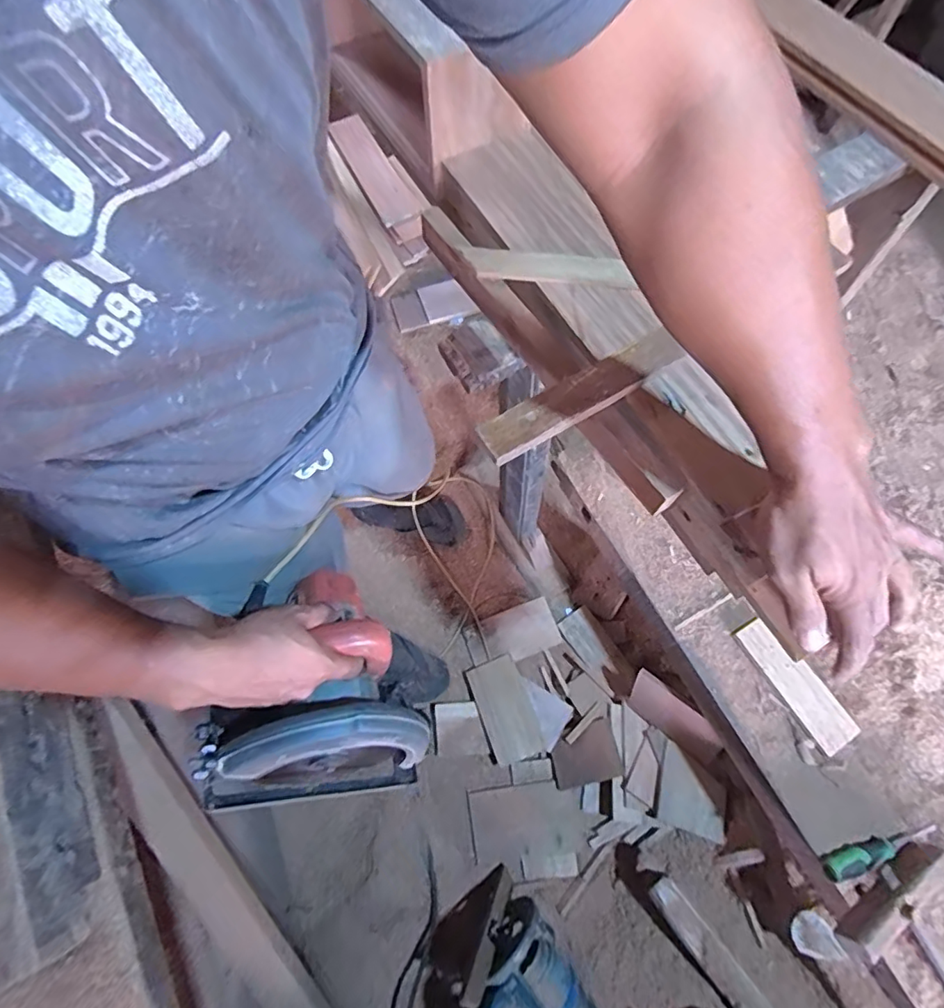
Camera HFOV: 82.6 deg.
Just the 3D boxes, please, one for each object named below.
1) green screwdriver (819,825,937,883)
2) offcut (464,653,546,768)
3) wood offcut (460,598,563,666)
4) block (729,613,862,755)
[{"bbox_3d":[0.581,0.488,0.764,0.179,0.026,0.030,-18,67,-6],"label":"green screwdriver"},{"bbox_3d":[0.068,0.434,1.142,0.104,0.016,0.206,-22,58,-4],"label":"offcut"},{"bbox_3d":[0.091,0.303,1.237,0.207,0.012,0.112,-20,67,-6],"label":"wood offcut"},{"bbox_3d":[0.520,0.285,0.867,0.073,0.017,0.212,-27,68,-9],"label":"block"}]

